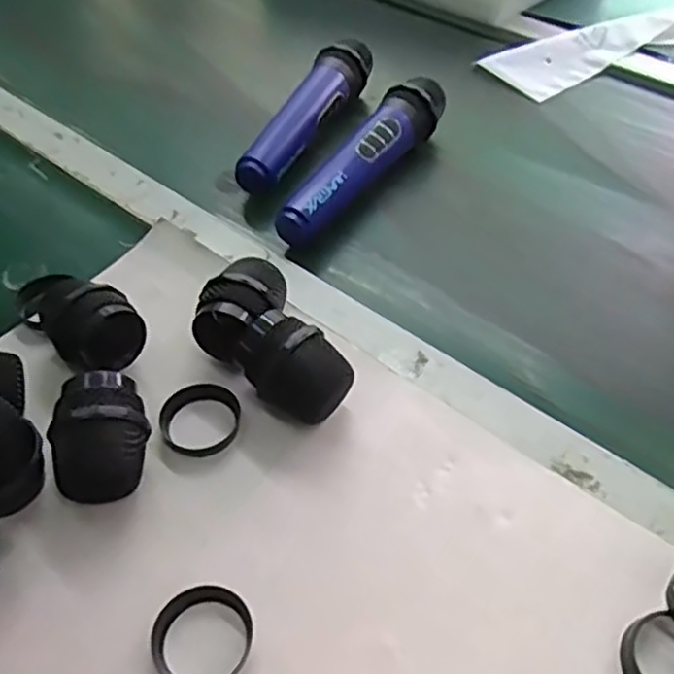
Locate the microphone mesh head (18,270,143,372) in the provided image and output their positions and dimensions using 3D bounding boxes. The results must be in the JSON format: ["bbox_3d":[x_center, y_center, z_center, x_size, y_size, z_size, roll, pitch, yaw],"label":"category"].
[{"bbox_3d":[-0.143,-0.005,0.414,0.058,0.051,0.045,32,56,27],"label":"microphone mesh head"}]

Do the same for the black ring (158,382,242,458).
[{"bbox_3d":[-0.076,0.046,0.399,0.044,0.010,0.046,-1,48,1],"label":"black ring"}]

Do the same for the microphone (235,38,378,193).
[{"bbox_3d":[-0.023,-0.188,0.583,0.038,0.034,0.192,20,51,18],"label":"microphone"}]

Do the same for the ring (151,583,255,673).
[{"bbox_3d":[-0.060,0.134,0.321,0.044,0.008,0.045,-1,48,1],"label":"ring"}]

